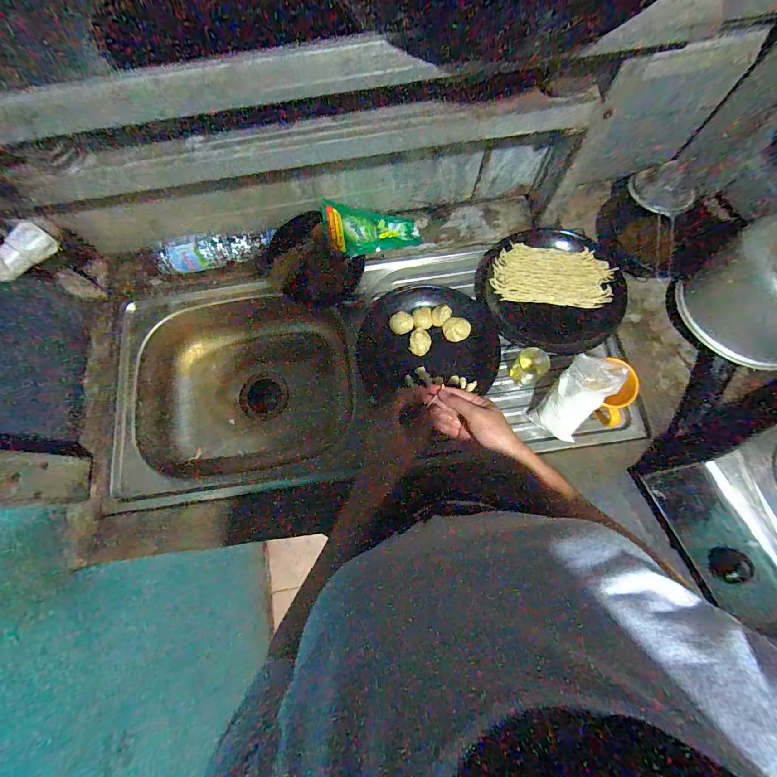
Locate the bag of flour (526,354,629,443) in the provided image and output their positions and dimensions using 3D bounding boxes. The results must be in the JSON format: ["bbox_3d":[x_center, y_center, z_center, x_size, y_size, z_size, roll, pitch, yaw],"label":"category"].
[{"bbox_3d":[0.300,0.017,0.573,0.081,0.040,0.151,38,120,9],"label":"bag of flour"}]

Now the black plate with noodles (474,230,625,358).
[{"bbox_3d":[0.299,-0.187,0.678,0.257,0.035,0.228,6,77,3],"label":"black plate with noodles"}]

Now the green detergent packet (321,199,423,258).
[{"bbox_3d":[-0.031,-0.296,0.693,0.184,0.032,0.092,-1,76,-16],"label":"green detergent packet"}]

